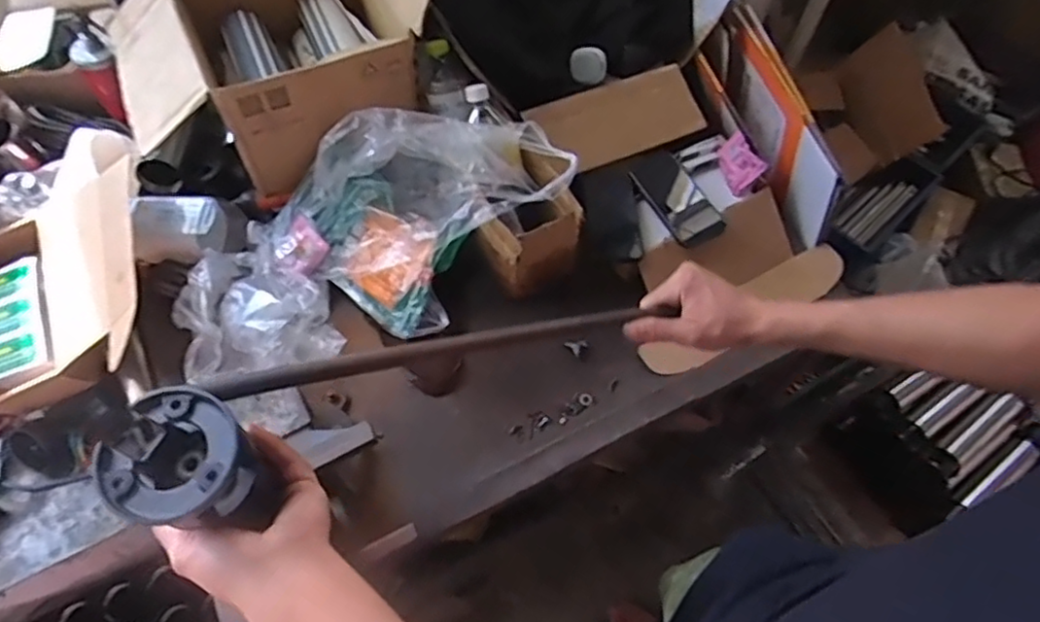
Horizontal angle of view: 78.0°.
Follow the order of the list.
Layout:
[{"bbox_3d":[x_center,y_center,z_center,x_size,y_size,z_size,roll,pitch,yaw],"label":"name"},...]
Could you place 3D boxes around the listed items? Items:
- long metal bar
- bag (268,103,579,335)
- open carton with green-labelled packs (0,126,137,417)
[{"bbox_3d":[-0.033,0.024,0.507,0.389,0.017,0.012,-9,59,-30],"label":"long metal bar"},{"bbox_3d":[-0.143,-0.152,0.888,0.345,0.186,0.269,-40,68,-21],"label":"bag"},{"bbox_3d":[-0.658,-0.062,0.899,0.295,0.157,0.356,-12,61,-8],"label":"open carton with green-labelled packs"}]

